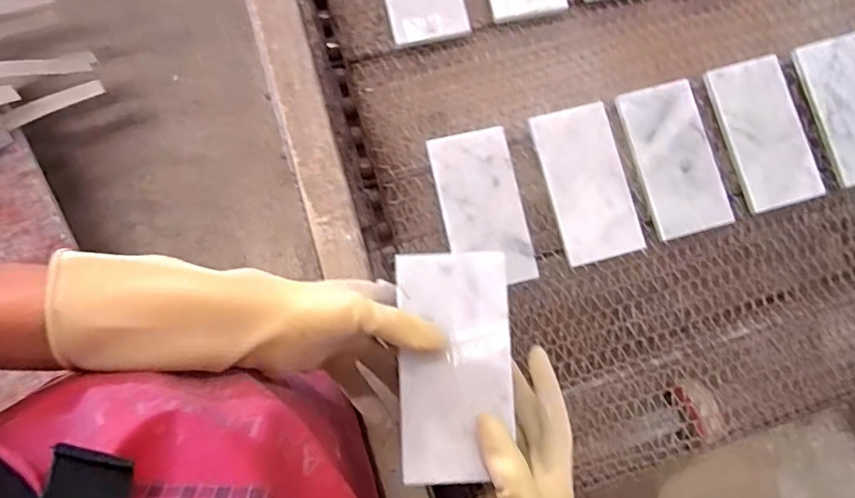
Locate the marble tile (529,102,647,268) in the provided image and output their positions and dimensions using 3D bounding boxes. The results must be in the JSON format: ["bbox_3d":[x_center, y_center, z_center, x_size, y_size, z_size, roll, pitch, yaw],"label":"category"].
[{"bbox_3d":[0.160,-0.066,0.532,0.083,0.013,0.151,-14,82,-4],"label":"marble tile"}]

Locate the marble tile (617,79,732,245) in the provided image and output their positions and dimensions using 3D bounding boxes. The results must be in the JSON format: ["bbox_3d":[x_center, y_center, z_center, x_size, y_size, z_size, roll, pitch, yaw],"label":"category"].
[{"bbox_3d":[0.252,-0.092,0.542,0.078,0.008,0.152,-15,82,-5],"label":"marble tile"}]

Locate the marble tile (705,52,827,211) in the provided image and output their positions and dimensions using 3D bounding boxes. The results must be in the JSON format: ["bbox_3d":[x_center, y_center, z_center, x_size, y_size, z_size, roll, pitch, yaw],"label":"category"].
[{"bbox_3d":[0.350,-0.120,0.555,0.078,0.013,0.154,-17,86,2],"label":"marble tile"}]

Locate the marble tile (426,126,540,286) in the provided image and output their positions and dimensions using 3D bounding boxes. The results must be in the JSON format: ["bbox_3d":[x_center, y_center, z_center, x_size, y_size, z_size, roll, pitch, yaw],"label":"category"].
[{"bbox_3d":[0.054,-0.040,0.524,0.078,0.013,0.151,-13,82,-4],"label":"marble tile"}]

